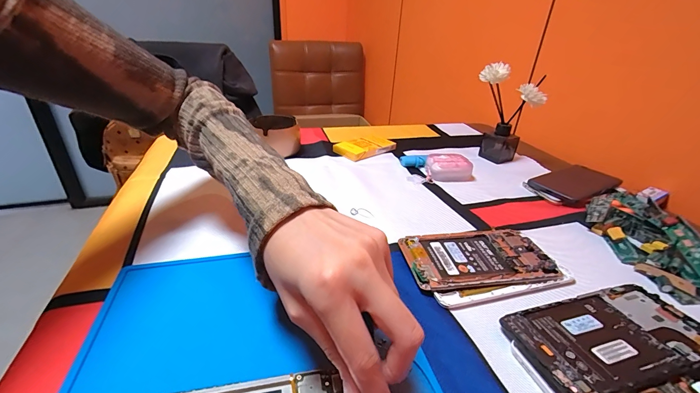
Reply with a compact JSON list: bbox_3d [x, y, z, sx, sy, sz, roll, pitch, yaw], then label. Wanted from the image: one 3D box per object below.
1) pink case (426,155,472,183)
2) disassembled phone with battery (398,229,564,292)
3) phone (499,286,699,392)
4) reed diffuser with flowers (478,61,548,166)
[{"bbox_3d":[0.150,-0.043,0.501,0.063,0.030,0.039,-2,29,-7],"label":"pink case"},{"bbox_3d":[0.122,0.061,0.321,0.139,0.015,0.071,-4,29,-11],"label":"disassembled phone with battery"},{"bbox_3d":[0.196,0.105,0.245,0.146,0.014,0.072,-7,30,-16],"label":"phone"},{"bbox_3d":[0.262,-0.140,0.555,0.097,0.155,0.070,12,30,17],"label":"reed diffuser with flowers"}]

